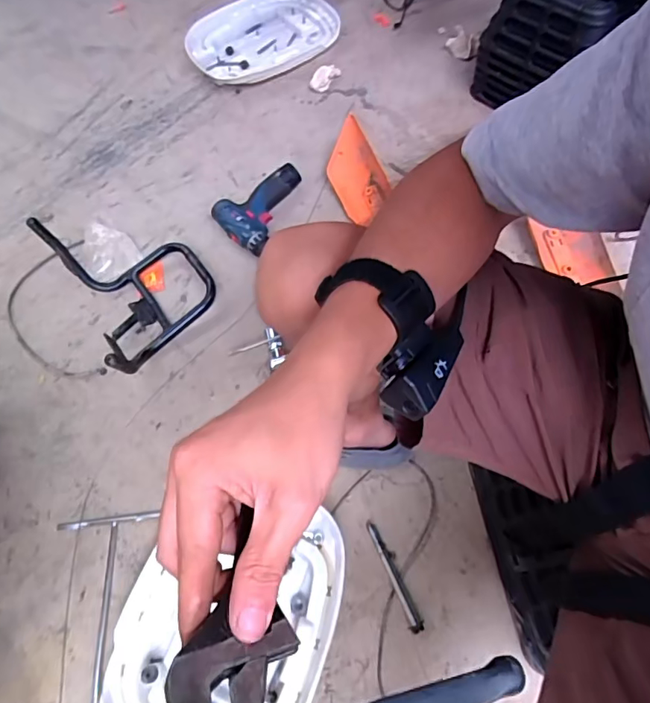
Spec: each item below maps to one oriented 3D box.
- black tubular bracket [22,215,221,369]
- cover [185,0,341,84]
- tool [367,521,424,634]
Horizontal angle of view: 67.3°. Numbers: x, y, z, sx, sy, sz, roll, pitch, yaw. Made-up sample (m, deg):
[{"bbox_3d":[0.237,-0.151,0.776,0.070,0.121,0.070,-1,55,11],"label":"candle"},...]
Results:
[{"bbox_3d":[-0.316,-0.116,0.846,0.216,0.132,0.317,-33,67,-12],"label":"black tubular bracket"},{"bbox_3d":[-0.151,-0.778,1.201,0.374,0.045,0.272,-25,66,-9],"label":"cover"},{"bbox_3d":[0.095,0.308,0.678,0.018,0.019,0.148,-21,65,-7],"label":"tool"}]

